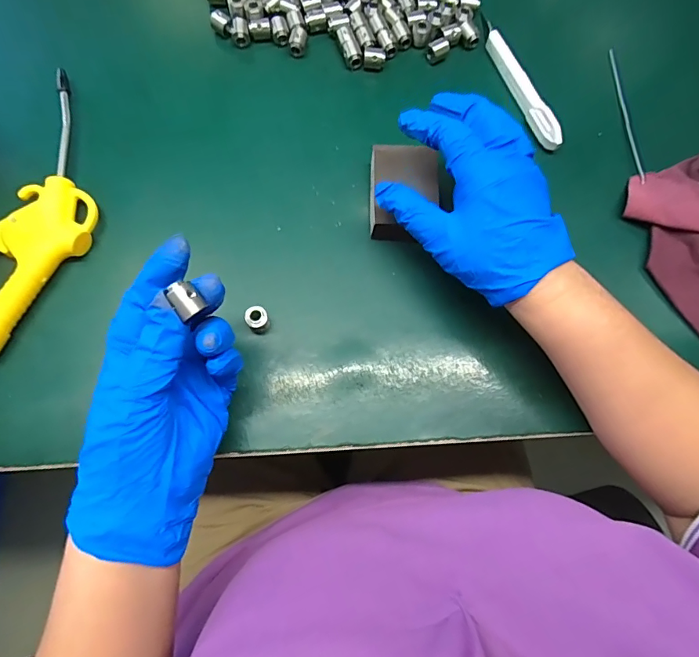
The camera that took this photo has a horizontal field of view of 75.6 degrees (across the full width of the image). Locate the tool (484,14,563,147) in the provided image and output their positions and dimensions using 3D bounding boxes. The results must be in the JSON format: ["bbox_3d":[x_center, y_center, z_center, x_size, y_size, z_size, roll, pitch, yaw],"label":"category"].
[{"bbox_3d":[0.145,-0.212,0.386,0.012,0.018,0.137,-20,76,-8],"label":"tool"}]

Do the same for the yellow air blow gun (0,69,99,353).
[{"bbox_3d":[-0.239,-0.087,0.335,0.105,0.027,0.207,29,75,5],"label":"yellow air blow gun"}]

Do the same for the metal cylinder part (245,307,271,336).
[{"bbox_3d":[-0.065,-0.006,0.321,0.015,0.018,0.016,-17,76,-8],"label":"metal cylinder part"}]

